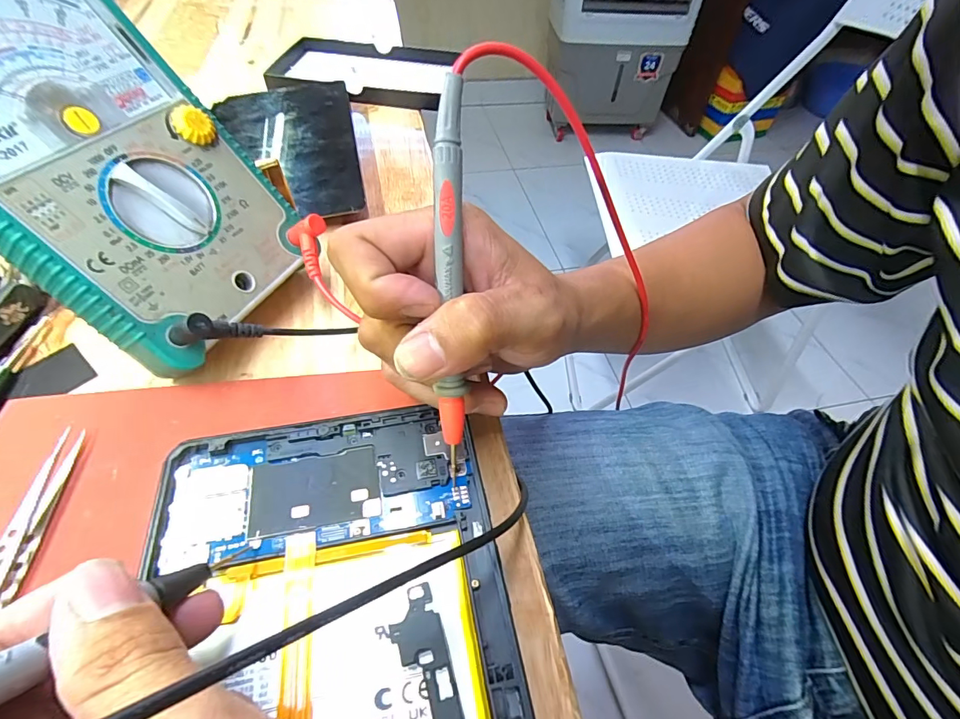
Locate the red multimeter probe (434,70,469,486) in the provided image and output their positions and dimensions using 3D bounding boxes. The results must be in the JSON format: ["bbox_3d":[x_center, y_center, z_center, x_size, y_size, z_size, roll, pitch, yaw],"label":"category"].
[{"bbox_3d":[-0.011,-0.022,0.167,0.009,0.145,0.014,-1,13,-4],"label":"red multimeter probe"}]

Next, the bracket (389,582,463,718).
[{"bbox_3d":[-0.012,0.108,0.137,0.015,0.004,0.074,-14,53,-14],"label":"bracket"}]

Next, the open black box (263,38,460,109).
[{"bbox_3d":[-0.113,-0.287,0.456,0.164,0.018,0.120,10,52,4],"label":"open black box"}]

